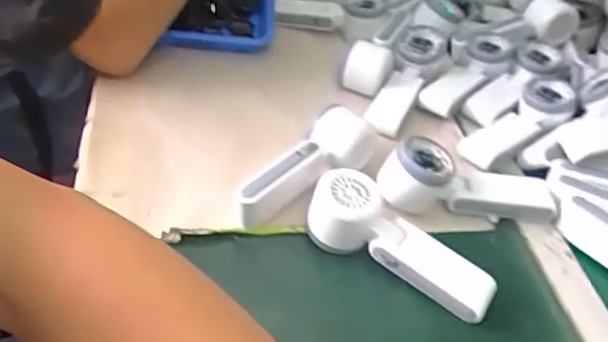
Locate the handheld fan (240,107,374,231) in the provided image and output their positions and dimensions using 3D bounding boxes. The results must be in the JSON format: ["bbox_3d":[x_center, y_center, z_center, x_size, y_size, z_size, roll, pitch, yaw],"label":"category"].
[{"bbox_3d":[0.008,0.003,0.557,0.058,0.058,0.172,29,44,21],"label":"handheld fan"}]

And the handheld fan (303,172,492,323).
[{"bbox_3d":[0.079,0.066,0.504,0.171,0.049,0.059,33,46,8],"label":"handheld fan"}]

